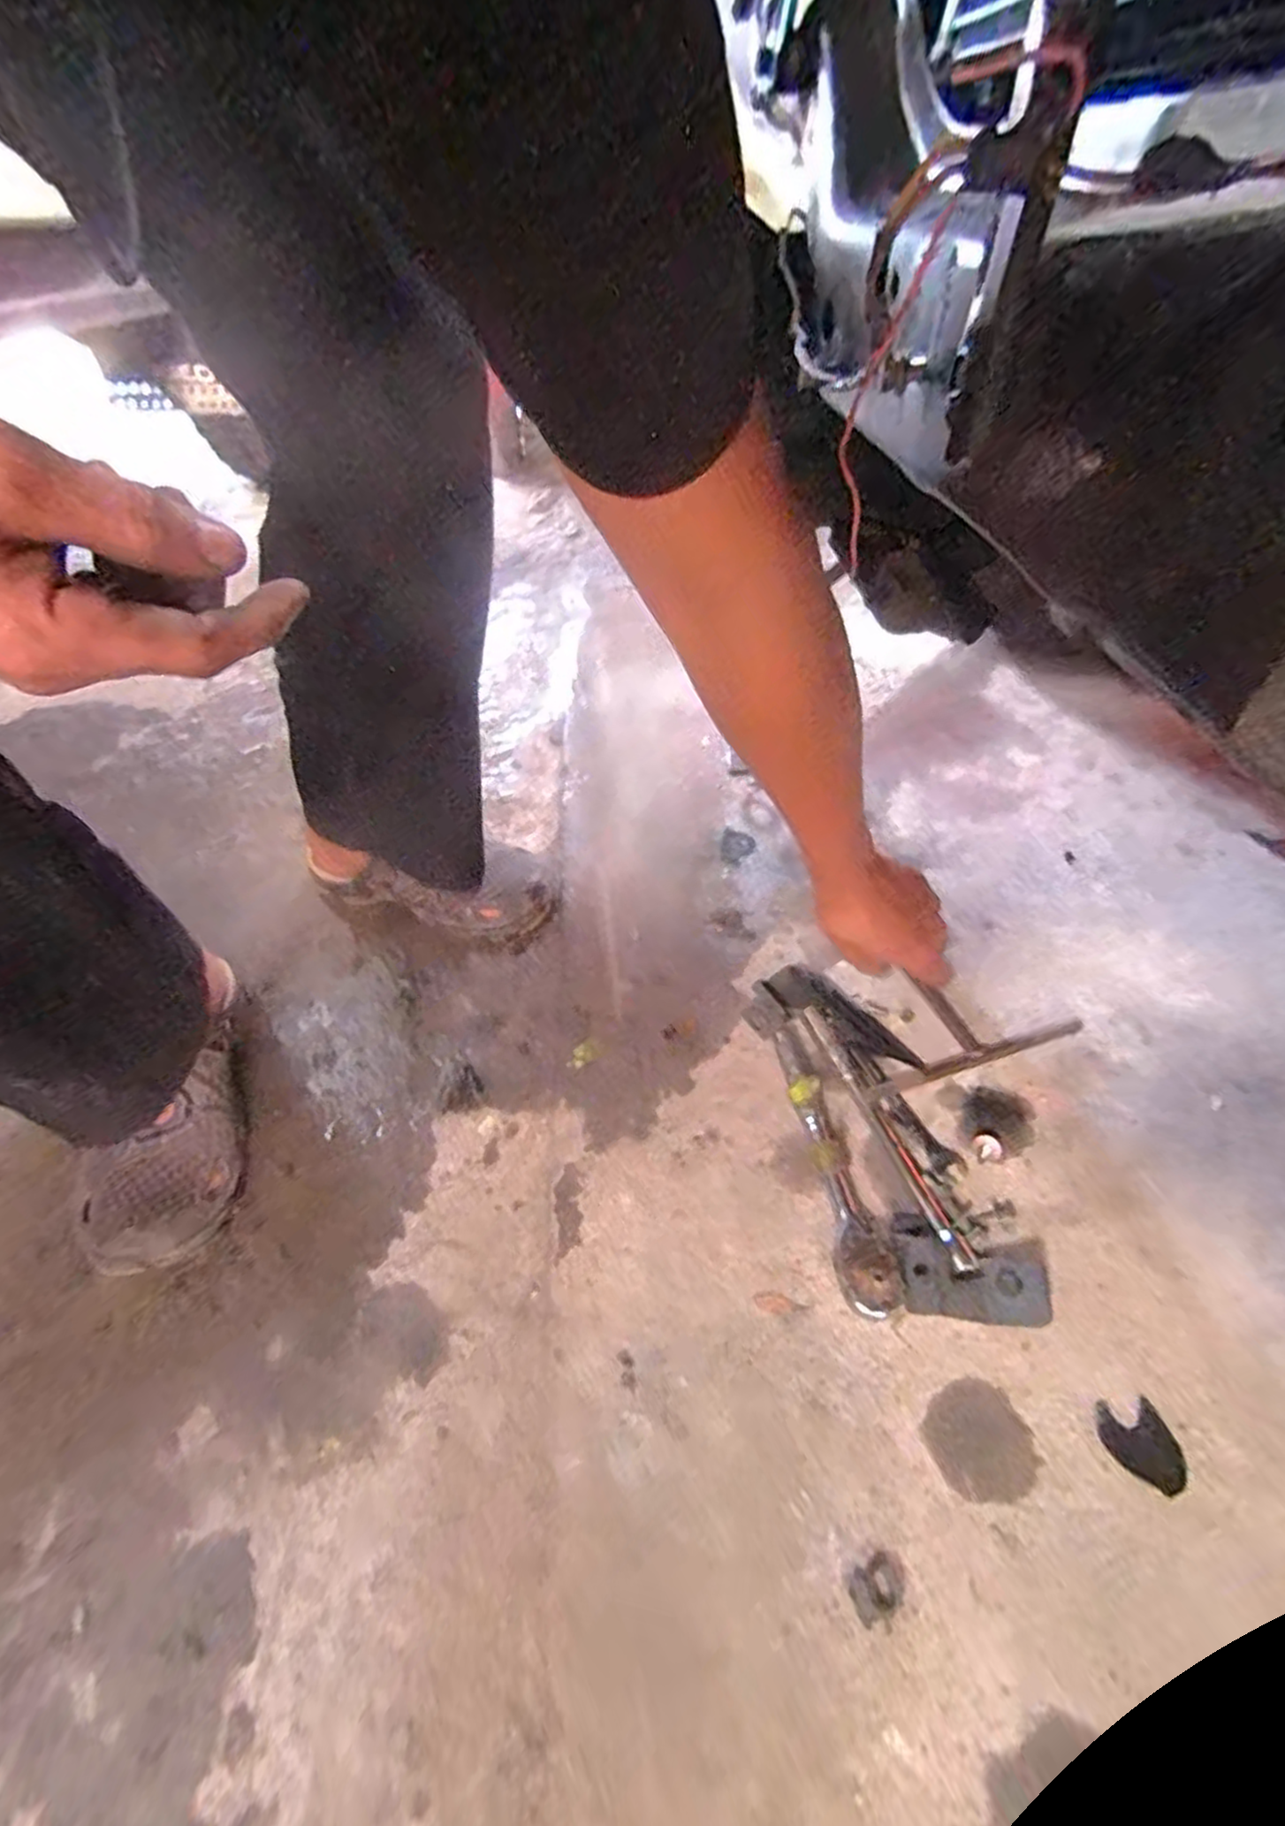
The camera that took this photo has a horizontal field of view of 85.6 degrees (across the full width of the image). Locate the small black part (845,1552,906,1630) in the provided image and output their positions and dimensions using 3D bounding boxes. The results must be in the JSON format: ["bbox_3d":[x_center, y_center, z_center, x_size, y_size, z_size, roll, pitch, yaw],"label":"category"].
[{"bbox_3d":[0.112,0.321,0.330,0.028,0.005,0.020,-20,47,-13],"label":"small black part"}]

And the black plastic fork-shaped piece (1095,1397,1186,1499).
[{"bbox_3d":[0.260,0.278,0.362,0.036,0.004,0.039,-5,46,2],"label":"black plastic fork-shaped piece"}]

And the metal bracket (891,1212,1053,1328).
[{"bbox_3d":[0.193,0.213,0.416,0.080,0.019,0.054,5,47,11],"label":"metal bracket"}]

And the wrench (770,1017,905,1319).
[{"bbox_3d":[0.123,0.161,0.466,0.030,0.026,0.192,-9,46,-3],"label":"wrench"}]

